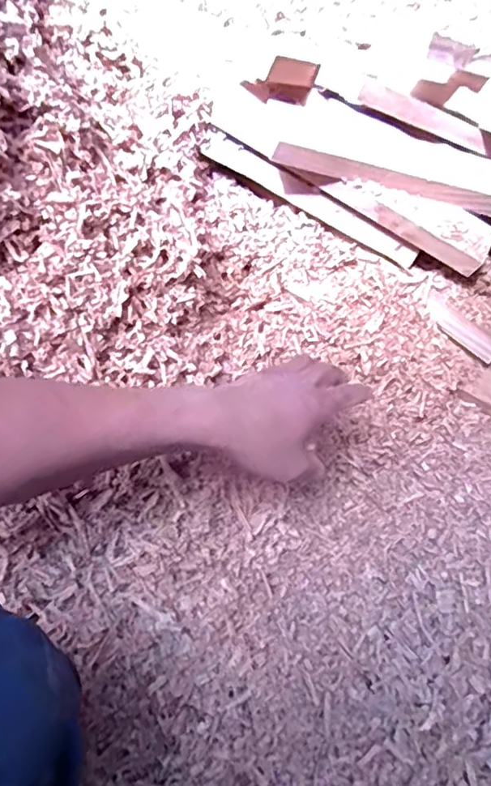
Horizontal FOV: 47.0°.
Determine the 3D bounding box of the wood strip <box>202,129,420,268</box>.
[{"bbox_3d":[0.079,-0.233,0.690,0.285,0.034,0.017,31,60,2],"label":"wood strip"}]

